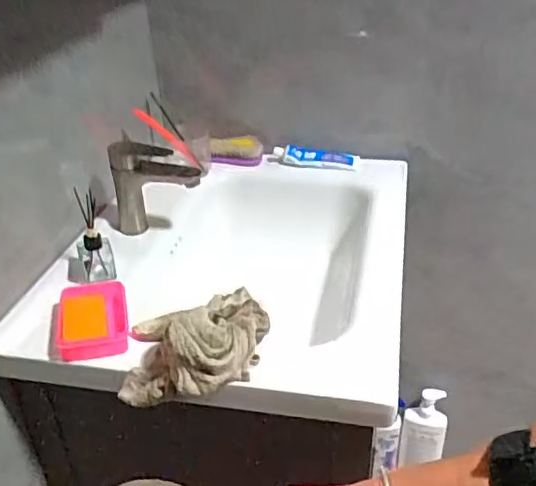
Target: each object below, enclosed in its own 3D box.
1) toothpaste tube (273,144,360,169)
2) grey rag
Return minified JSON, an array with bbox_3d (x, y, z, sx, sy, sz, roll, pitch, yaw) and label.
[{"bbox_3d":[0.093,-0.167,1.142,0.161,0.025,0.044,7,31,-6],"label":"toothpaste tube"},{"bbox_3d":[-0.085,0.101,0.653,0.156,0.086,0.142,1,32,10],"label":"grey rag"}]

